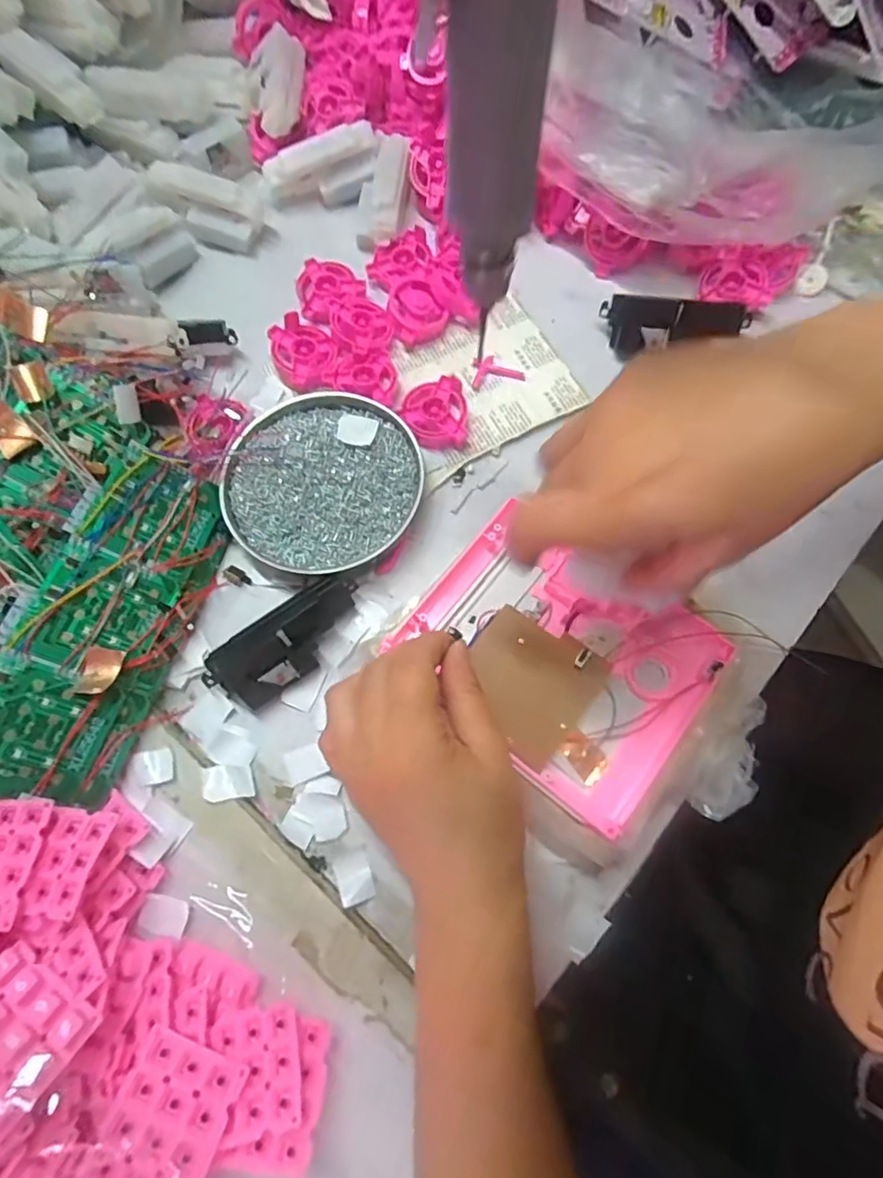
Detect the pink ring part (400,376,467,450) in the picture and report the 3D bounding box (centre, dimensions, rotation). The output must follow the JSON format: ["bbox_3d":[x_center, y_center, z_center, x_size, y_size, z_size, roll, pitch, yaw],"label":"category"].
[{"bbox_3d":[-0.004,-0.130,0.423,0.046,0.014,0.054,5,73,2],"label":"pink ring part"}]

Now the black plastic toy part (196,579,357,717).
[{"bbox_3d":[-0.096,0.034,0.367,0.102,0.026,0.043,-38,76,-10],"label":"black plastic toy part"}]

